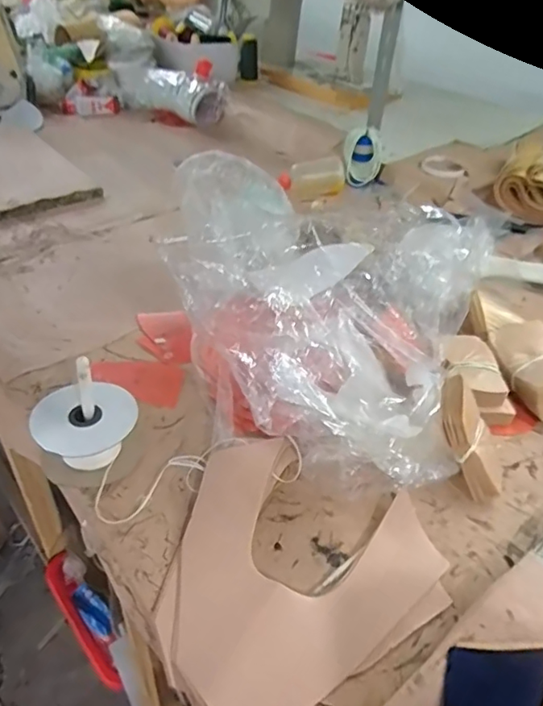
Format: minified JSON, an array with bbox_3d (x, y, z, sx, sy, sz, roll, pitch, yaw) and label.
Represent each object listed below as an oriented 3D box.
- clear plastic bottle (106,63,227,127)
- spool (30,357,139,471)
[{"bbox_3d":[-0.254,-0.639,1.325,0.272,0.085,0.107,31,48,30],"label":"clear plastic bottle"},{"bbox_3d":[-0.169,0.058,0.494,0.085,0.108,0.067,-18,44,-23],"label":"spool"}]

